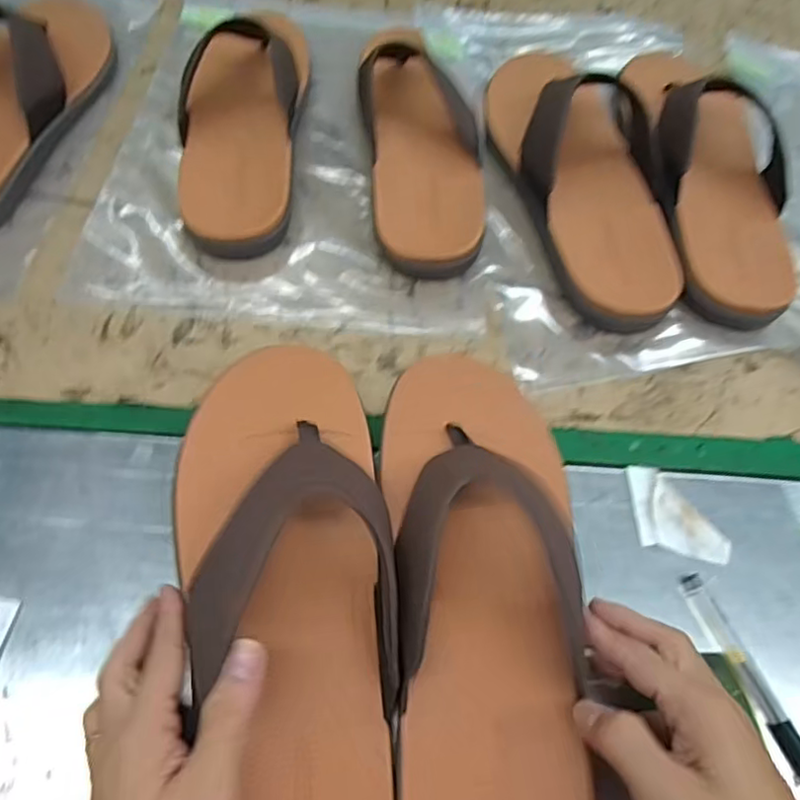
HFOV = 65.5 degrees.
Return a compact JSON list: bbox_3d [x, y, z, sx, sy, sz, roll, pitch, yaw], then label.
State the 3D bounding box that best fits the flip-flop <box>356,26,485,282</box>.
[{"bbox_3d":[0.014,-0.229,0.516,0.088,0.068,0.279,-4,61,-6],"label":"flip-flop"}]

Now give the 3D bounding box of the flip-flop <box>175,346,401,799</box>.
[{"bbox_3d":[-0.054,0.102,0.310,0.105,0.049,0.298,-7,64,-8],"label":"flip-flop"}]

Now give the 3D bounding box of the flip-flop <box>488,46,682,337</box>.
[{"bbox_3d":[0.146,-0.198,0.507,0.114,0.071,0.302,-6,61,-7],"label":"flip-flop"}]

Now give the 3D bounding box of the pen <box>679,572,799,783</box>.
[{"bbox_3d":[0.199,0.159,0.346,0.010,0.005,0.130,-18,63,-14],"label":"pen"}]

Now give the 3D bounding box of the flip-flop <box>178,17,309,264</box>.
[{"bbox_3d":[-0.128,-0.215,0.495,0.096,0.049,0.210,1,74,-4],"label":"flip-flop"}]

